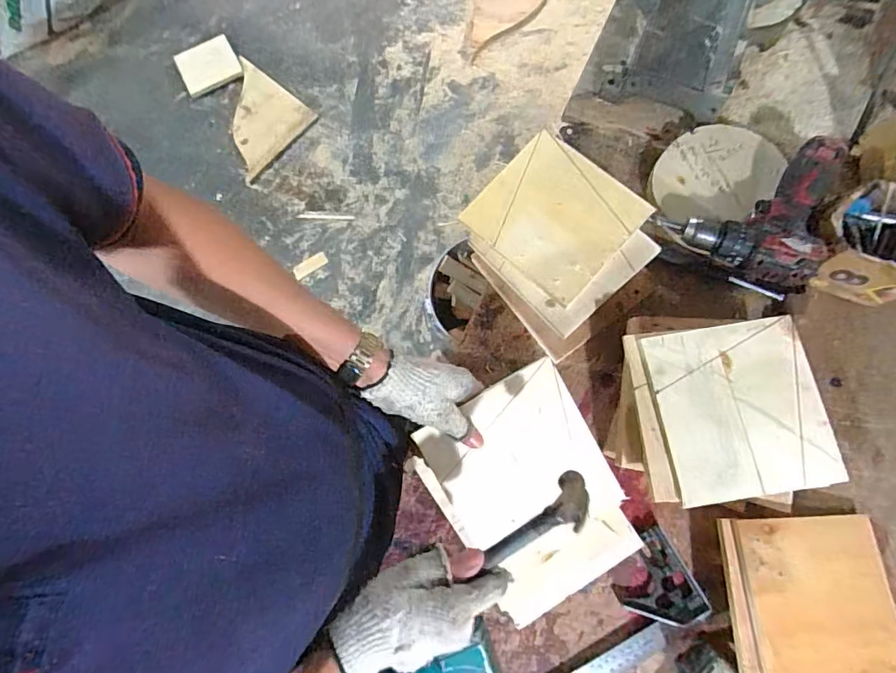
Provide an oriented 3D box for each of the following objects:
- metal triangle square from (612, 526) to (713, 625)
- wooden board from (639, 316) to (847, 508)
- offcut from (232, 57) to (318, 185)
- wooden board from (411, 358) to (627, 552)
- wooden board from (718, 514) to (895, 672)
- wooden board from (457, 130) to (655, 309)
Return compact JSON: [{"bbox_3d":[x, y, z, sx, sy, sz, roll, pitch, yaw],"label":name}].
[{"bbox_3d":[0.234,0.281,0.550,0.082,0.017,0.099,-27,76,-6],"label":"metal triangle square"},{"bbox_3d":[0.312,0.076,0.517,0.164,0.015,0.178,-10,76,0],"label":"wooden board"},{"bbox_3d":[-0.664,-0.735,1.649,0.335,0.017,0.302,39,85,8],"label":"offcut"},{"bbox_3d":[0.078,0.142,0.523,0.171,0.013,0.177,-29,92,-6],"label":"wooden board"},{"bbox_3d":[0.399,0.296,0.526,0.185,0.022,0.185,3,72,-7],"label":"wooden board"},{"bbox_3d":[0.135,-0.156,0.619,0.180,0.011,0.164,42,89,12],"label":"wooden board"}]

